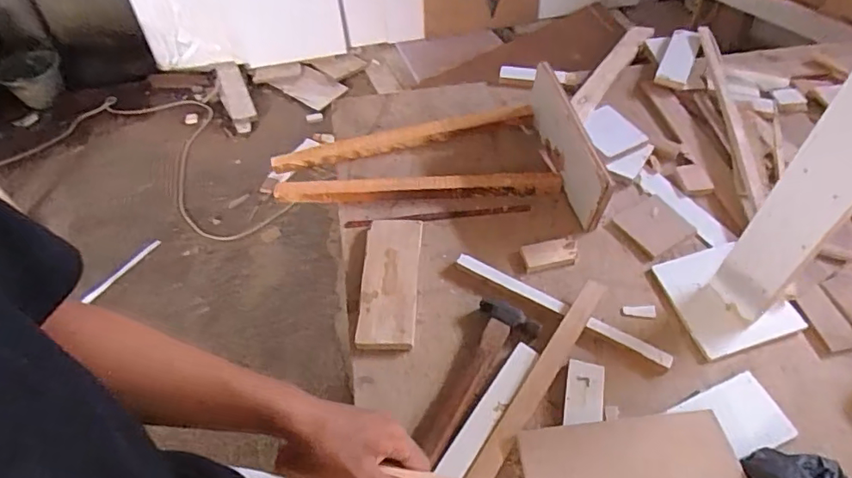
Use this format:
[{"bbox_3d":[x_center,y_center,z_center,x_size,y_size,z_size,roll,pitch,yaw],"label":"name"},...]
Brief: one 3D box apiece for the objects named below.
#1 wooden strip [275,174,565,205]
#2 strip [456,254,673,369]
[{"bbox_3d":[-0.015,-0.085,0.918,0.486,0.032,0.038,-1,53,1],"label":"wooden strip"},{"bbox_3d":[0.189,0.096,0.771,0.323,0.012,0.022,27,58,20],"label":"strip"}]

